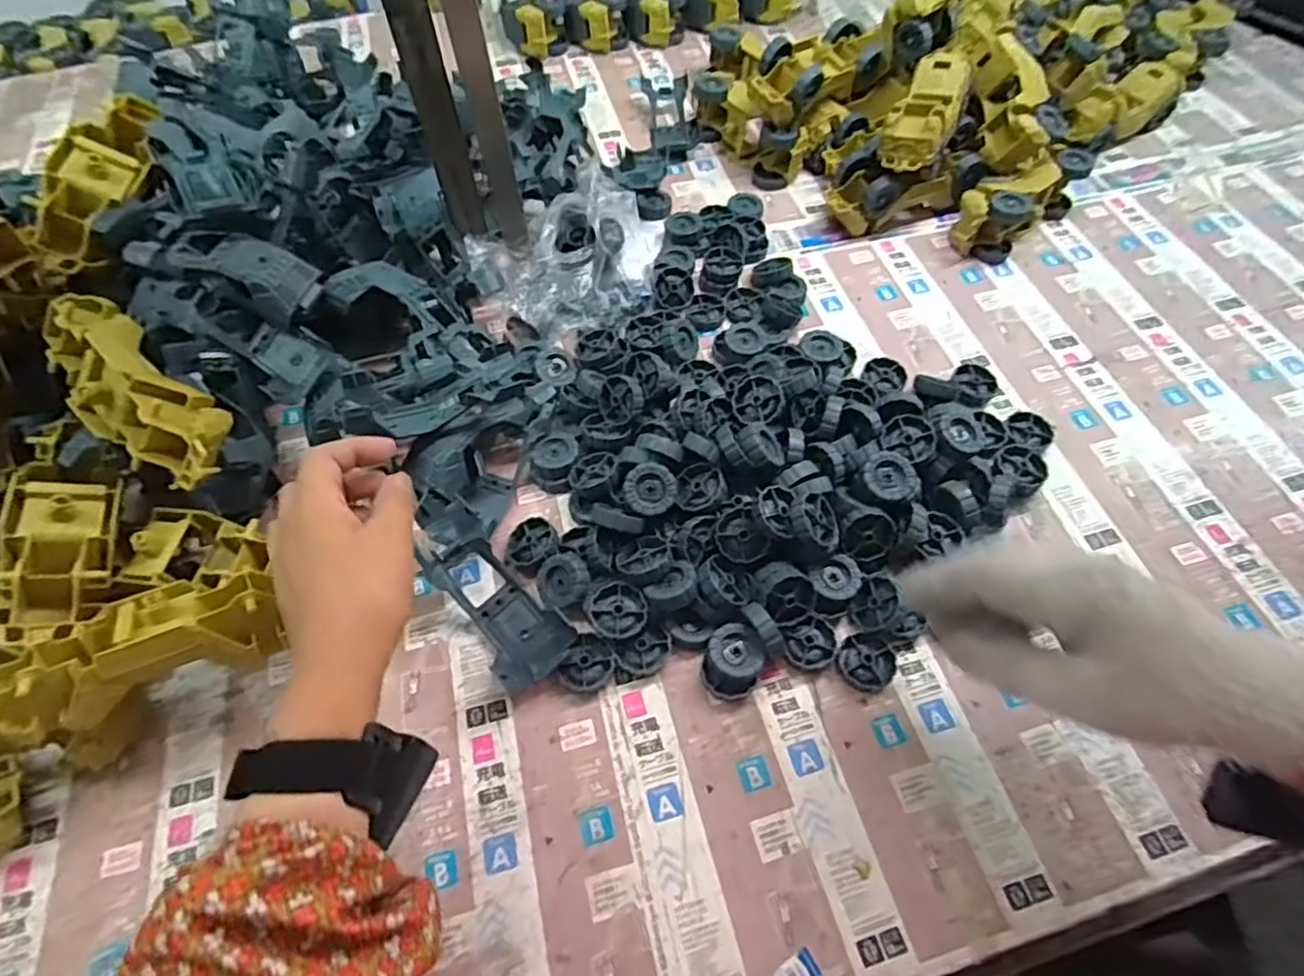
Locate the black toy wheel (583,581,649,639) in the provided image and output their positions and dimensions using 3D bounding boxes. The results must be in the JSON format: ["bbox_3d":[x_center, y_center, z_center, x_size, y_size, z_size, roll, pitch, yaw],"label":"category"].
[{"bbox_3d":[-0.024,0.085,0.455,0.039,0.012,0.039,0,60,0],"label":"black toy wheel"}]

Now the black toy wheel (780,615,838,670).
[{"bbox_3d":[0.110,0.108,0.457,0.037,0.009,0.034,0,60,0],"label":"black toy wheel"}]

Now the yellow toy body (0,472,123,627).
[{"bbox_3d":[-0.385,0.042,0.427,0.053,0.037,0.101,-11,63,-5],"label":"yellow toy body"}]

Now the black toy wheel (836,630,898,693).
[{"bbox_3d":[0.148,0.120,0.453,0.040,0.010,0.037,0,60,0],"label":"black toy wheel"}]

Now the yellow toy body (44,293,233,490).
[{"bbox_3d":[-0.368,-0.069,0.465,0.173,0.049,0.070,37,66,20],"label":"yellow toy body"}]

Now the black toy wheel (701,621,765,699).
[{"bbox_3d":[0.054,0.116,0.443,0.037,0.020,0.047,11,60,7],"label":"black toy wheel"}]

